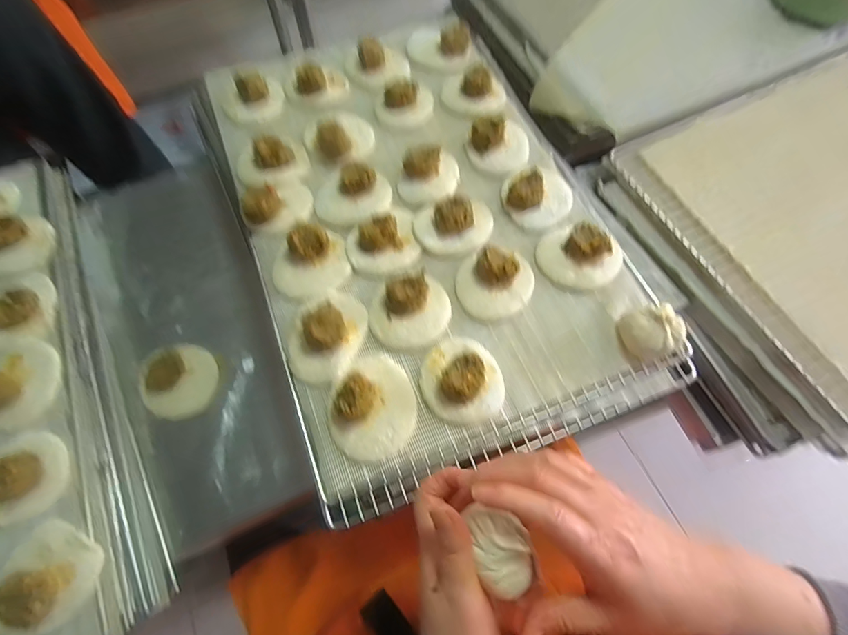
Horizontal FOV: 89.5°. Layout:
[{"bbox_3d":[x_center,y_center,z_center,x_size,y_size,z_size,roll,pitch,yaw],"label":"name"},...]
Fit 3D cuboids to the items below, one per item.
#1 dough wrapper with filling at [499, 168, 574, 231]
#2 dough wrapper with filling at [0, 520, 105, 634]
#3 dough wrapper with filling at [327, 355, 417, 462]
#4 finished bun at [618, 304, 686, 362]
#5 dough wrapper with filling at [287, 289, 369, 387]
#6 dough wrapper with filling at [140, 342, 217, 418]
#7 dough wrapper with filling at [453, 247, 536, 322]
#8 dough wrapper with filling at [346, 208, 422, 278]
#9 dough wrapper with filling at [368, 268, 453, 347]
[{"bbox_3d":[0.141,-0.146,0.504,0.084,0.029,0.070,-16,67,-9],"label":"dough wrapper with filling"},{"bbox_3d":[-0.336,0.228,0.370,0.082,0.038,0.081,34,69,13],"label":"dough wrapper with filling"},{"bbox_3d":[-0.050,0.079,0.396,0.080,0.033,0.095,-13,67,-8],"label":"dough wrapper with filling"},{"bbox_3d":[0.227,0.016,0.427,0.046,0.042,0.049,1,66,-2],"label":"finished bun"},{"bbox_3d":[-0.100,0.013,0.426,0.070,0.030,0.099,22,67,8],"label":"dough wrapper with filling"},{"bbox_3d":[-0.283,0.073,0.496,0.074,0.029,0.084,8,66,2],"label":"dough wrapper with filling"},{"bbox_3d":[0.079,-0.041,0.457,0.083,0.030,0.075,-17,67,-9],"label":"dough wrapper with filling"},{"bbox_3d":[-0.046,-0.088,0.474,0.080,0.029,0.078,1,66,-2],"label":"dough wrapper with filling"},{"bbox_3d":[-0.014,-0.009,0.440,0.083,0.029,0.075,-7,66,-5],"label":"dough wrapper with filling"}]

